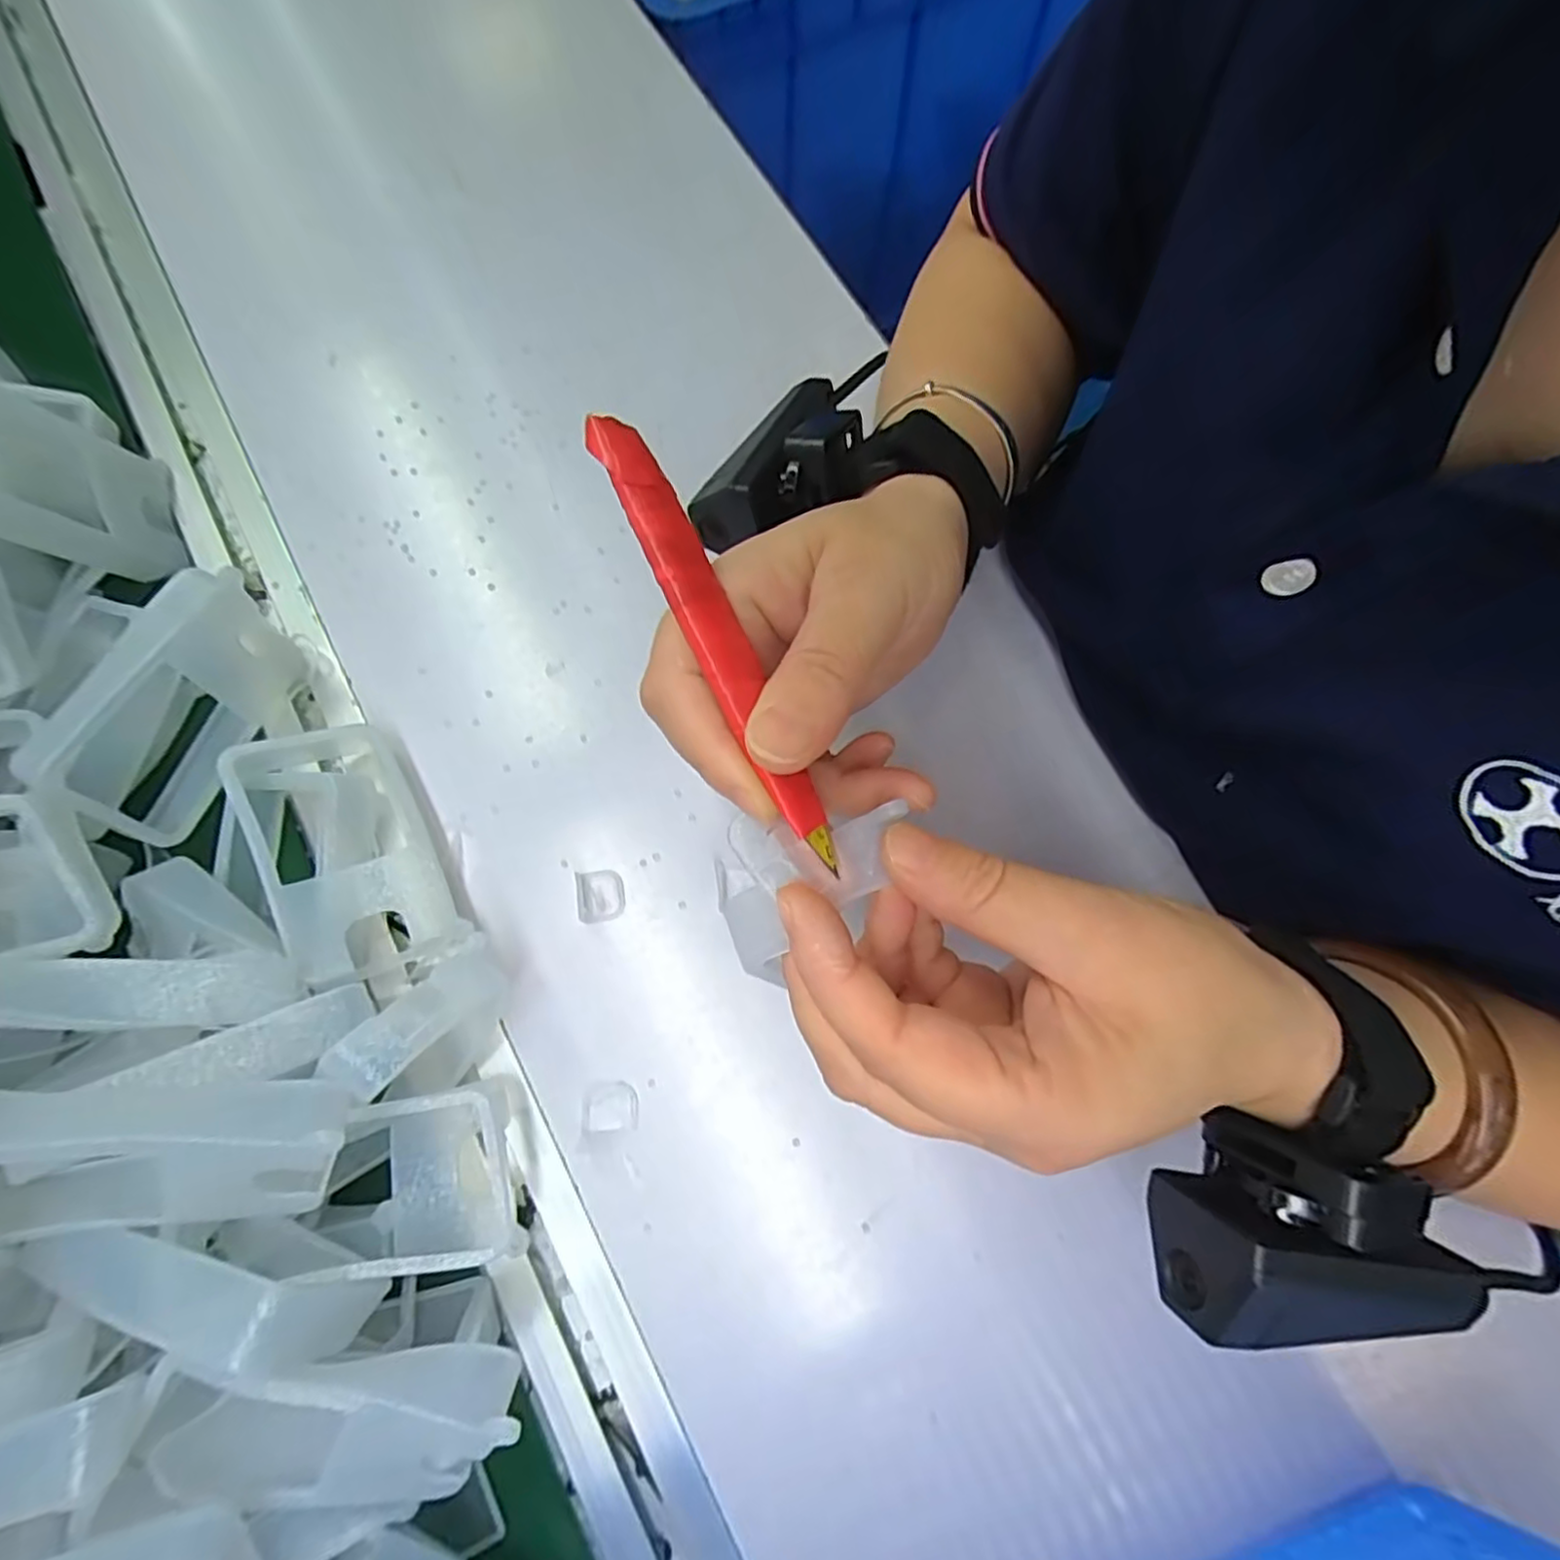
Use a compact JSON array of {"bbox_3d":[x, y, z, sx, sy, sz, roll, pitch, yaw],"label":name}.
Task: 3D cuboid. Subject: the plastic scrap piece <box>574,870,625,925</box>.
[{"bbox_3d":[-0.072,0.046,0.270,0.018,0.004,0.021,-11,76,-2],"label":"plastic scrap piece"}]

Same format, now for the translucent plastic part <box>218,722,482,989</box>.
[{"bbox_3d":[-0.164,0.029,0.259,0.055,0.026,0.100,-24,78,-33],"label":"translucent plastic part"}]

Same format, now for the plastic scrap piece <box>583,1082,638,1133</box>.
[{"bbox_3d":[-0.063,0.121,0.251,0.019,0.004,0.016,-4,76,0],"label":"plastic scrap piece"}]

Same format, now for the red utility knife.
[{"bbox_3d":[-0.014,-0.032,0.158,0.013,0.009,0.114,-27,94,-6],"label":"red utility knife"}]

